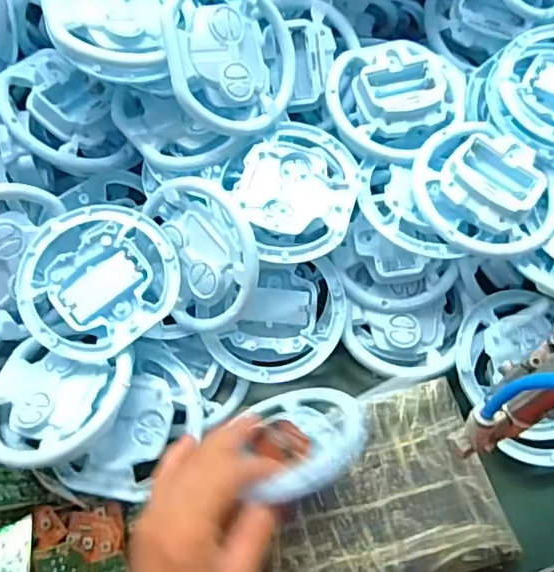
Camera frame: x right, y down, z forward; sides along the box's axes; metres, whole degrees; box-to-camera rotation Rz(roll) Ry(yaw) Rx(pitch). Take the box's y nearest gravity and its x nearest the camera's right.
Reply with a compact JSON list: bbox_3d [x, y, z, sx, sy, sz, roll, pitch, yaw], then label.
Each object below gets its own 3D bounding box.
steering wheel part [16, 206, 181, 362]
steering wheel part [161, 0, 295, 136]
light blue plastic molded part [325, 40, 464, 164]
[{"bbox_3d":[-0.123,-0.005,0.408,0.099,0.020,0.101,1,65,-1],"label":"steering wheel part"},{"bbox_3d":[-0.031,-0.158,0.411,0.099,0.014,0.102,-1,92,-36],"label":"steering wheel part"},{"bbox_3d":[0.092,-0.139,0.440,0.105,0.021,0.092,-2,65,-3],"label":"light blue plastic molded part"}]

